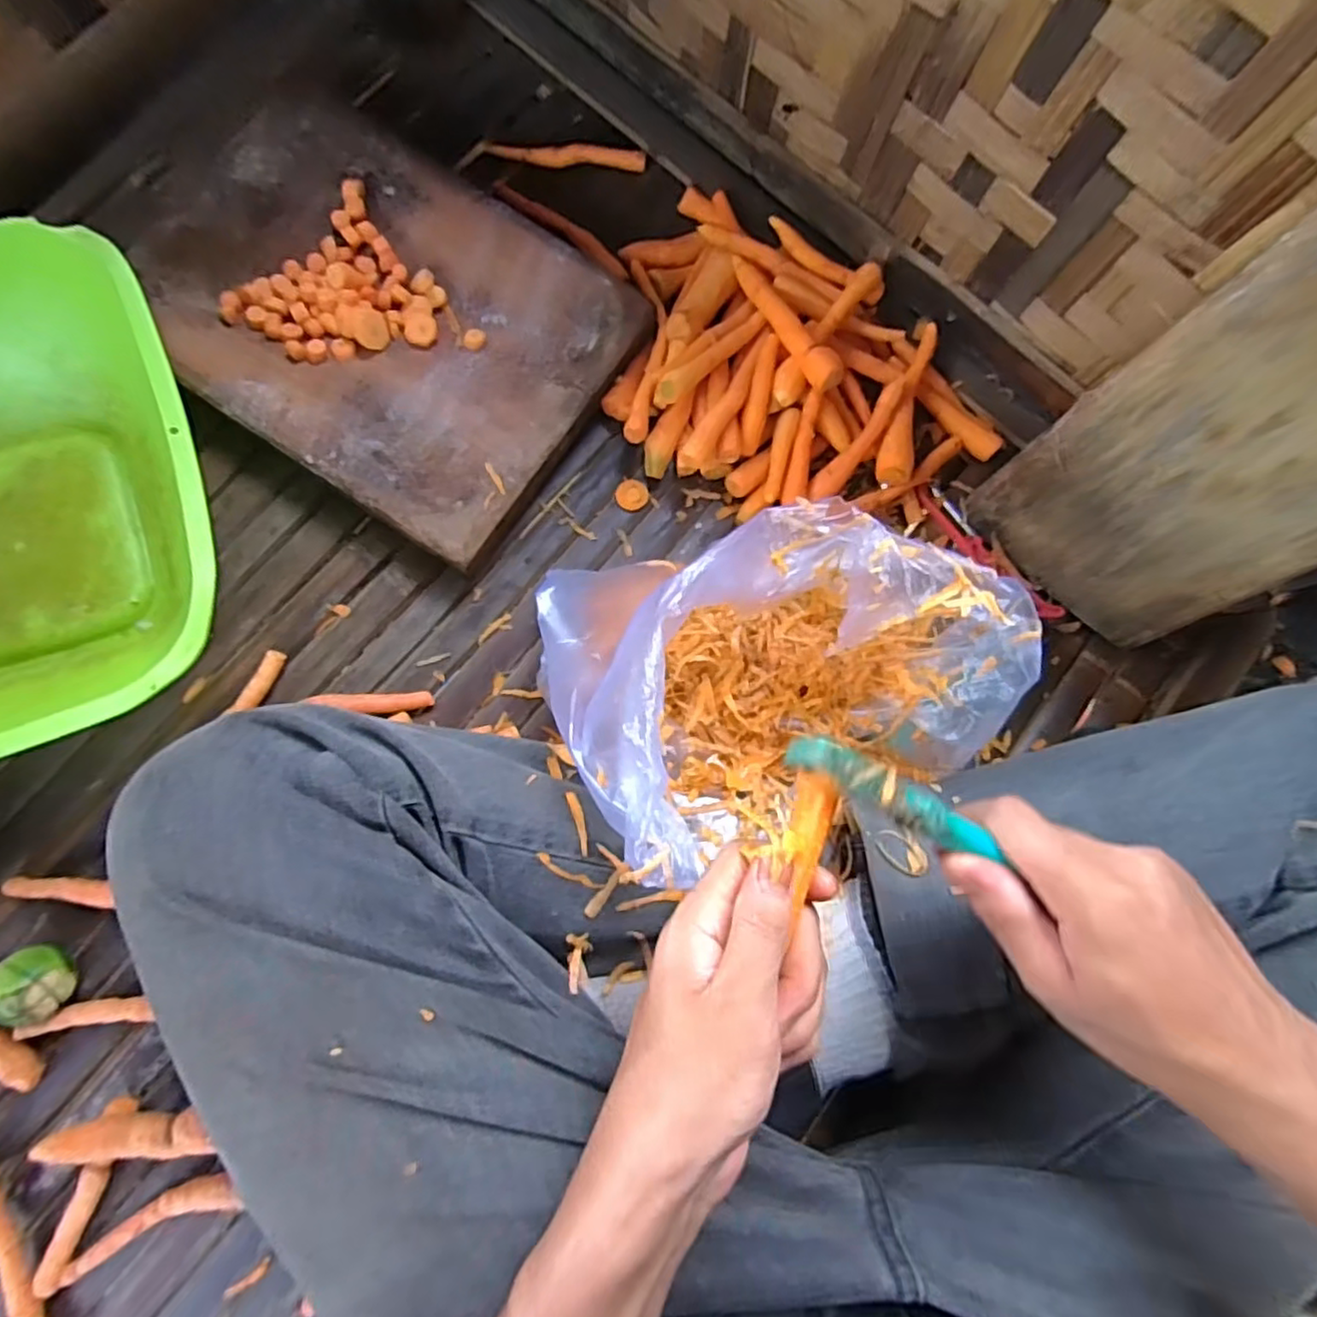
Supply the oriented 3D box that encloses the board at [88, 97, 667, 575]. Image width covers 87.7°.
[{"bbox_3d":[-0.193,-0.230,0.459,0.318,0.038,0.229,32,82,1],"label":"board"}]

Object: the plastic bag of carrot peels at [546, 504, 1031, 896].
[{"bbox_3d":[0.062,0.006,0.361,0.228,0.131,0.177,-15,84,-5],"label":"plastic bag of carrot peels"}]

